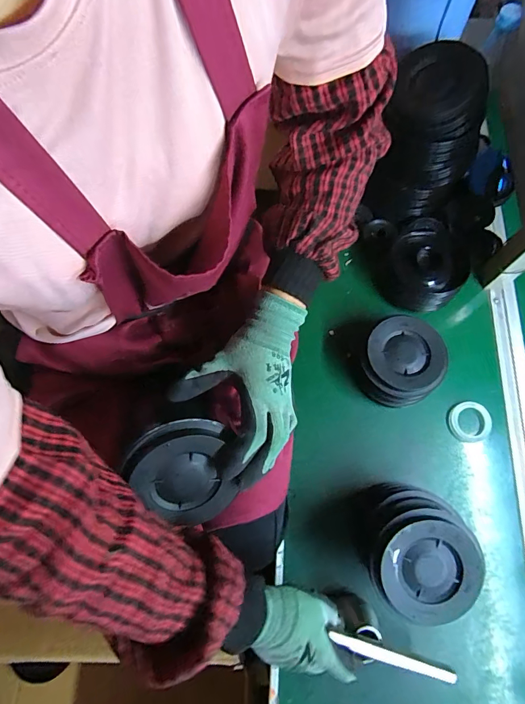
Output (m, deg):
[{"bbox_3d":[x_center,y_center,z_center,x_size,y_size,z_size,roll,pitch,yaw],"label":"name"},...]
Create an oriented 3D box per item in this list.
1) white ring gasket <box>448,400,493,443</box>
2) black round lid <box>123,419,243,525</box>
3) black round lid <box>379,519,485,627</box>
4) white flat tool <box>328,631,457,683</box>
[{"bbox_3d":[0.304,0.101,0.558,0.059,0.008,0.057,0,71,-1],"label":"white ring gasket"},{"bbox_3d":[-0.080,0.117,0.376,0.103,0.032,0.103,-5,109,-16],"label":"black round lid"},{"bbox_3d":[0.181,0.236,0.409,0.106,0.021,0.100,0,71,-1],"label":"black round lid"},{"bbox_3d":[0.142,0.329,0.410,0.136,0.010,0.013,19,72,0],"label":"white flat tool"}]

